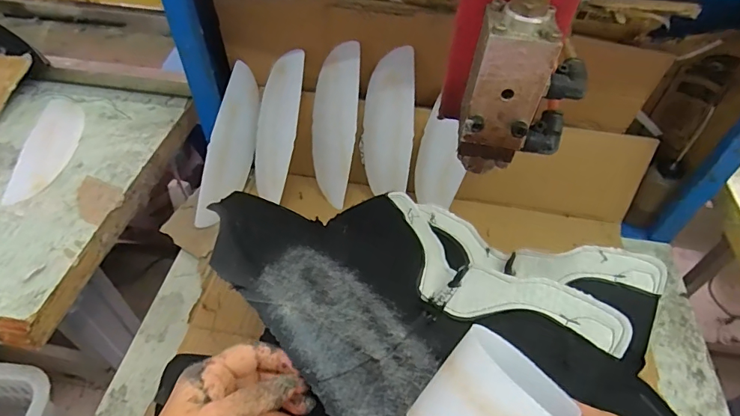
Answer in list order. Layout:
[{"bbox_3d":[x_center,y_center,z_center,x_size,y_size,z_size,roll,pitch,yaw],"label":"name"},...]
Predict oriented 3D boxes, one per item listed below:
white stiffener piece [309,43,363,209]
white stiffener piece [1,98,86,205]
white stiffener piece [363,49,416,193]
[{"bbox_3d":[-0.051,-0.112,0.604,0.074,0.211,0.013,20,24,32],"label":"white stiffener piece"},{"bbox_3d":[-0.446,-0.088,0.622,0.072,0.004,0.207,-7,51,-8],"label":"white stiffener piece"},{"bbox_3d":[0.025,-0.110,0.588,0.065,0.189,0.026,6,22,3],"label":"white stiffener piece"}]

